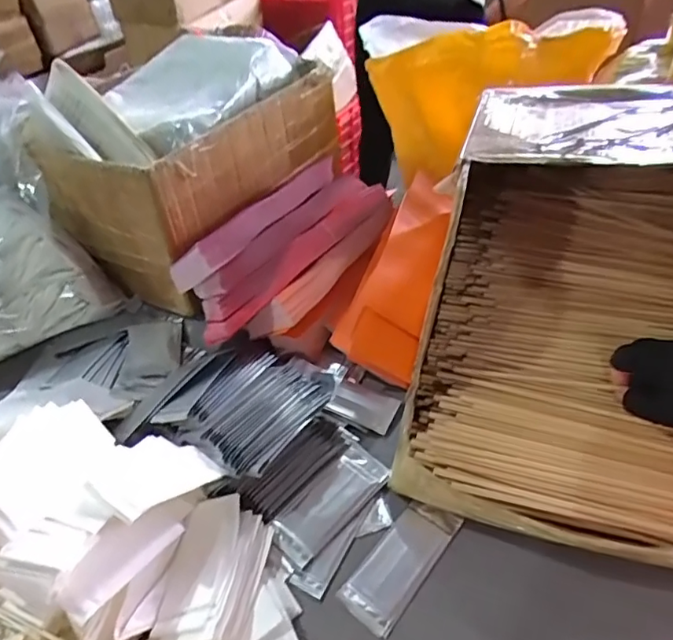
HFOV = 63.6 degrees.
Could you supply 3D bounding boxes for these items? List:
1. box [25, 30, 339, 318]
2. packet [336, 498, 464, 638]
[{"bbox_3d":[-0.196,-0.252,0.790,0.260,0.199,0.397,16,46,23],"label":"box"},{"bbox_3d":[0.055,0.205,0.466,0.049,0.007,0.118,26,51,30],"label":"packet"}]

